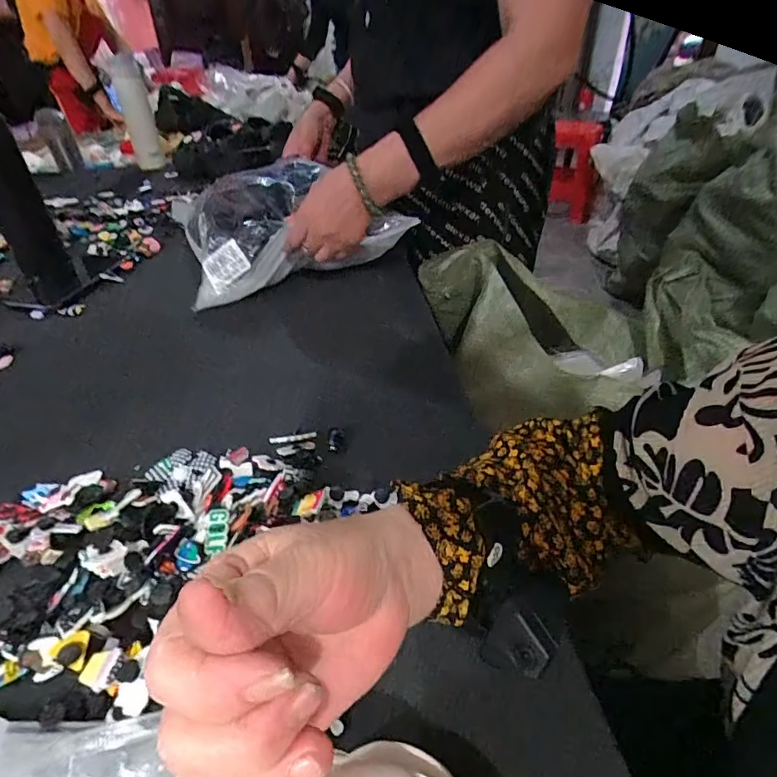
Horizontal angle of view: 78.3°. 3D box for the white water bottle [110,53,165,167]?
[{"bbox_3d":[-0.632,-0.685,1.212,0.075,0.243,0.077,-17,42,-20],"label":"white water bottle"}]

